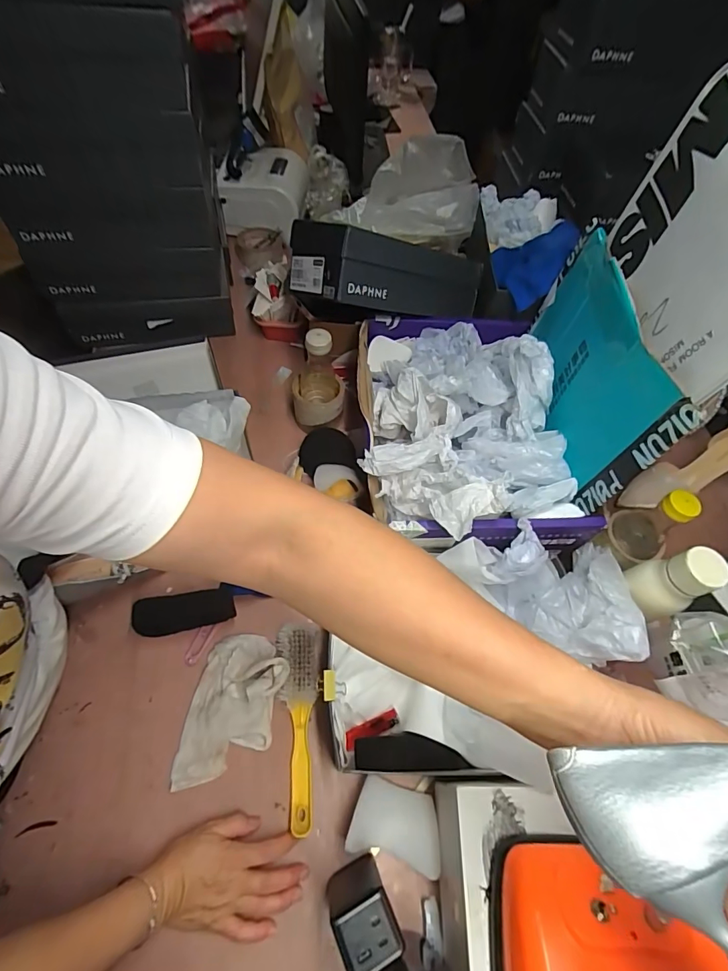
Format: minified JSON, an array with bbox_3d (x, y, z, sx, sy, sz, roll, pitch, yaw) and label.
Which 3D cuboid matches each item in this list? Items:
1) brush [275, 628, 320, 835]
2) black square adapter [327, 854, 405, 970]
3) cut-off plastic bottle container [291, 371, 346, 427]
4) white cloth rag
[{"bbox_3d":[-0.086,0.295,0.563,0.058,0.037,0.231,-1,60,-5],"label":"brush"},{"bbox_3d":[-0.003,0.416,0.435,0.055,0.123,0.053,-20,63,-15],"label":"black square adapter"},{"bbox_3d":[-0.080,-0.149,0.772,0.091,0.070,0.073,0,60,-4],"label":"cut-off plastic bottle container"},{"bbox_3d":[-0.163,0.274,0.556,0.113,0.042,0.187,12,59,2],"label":"white cloth rag"}]

